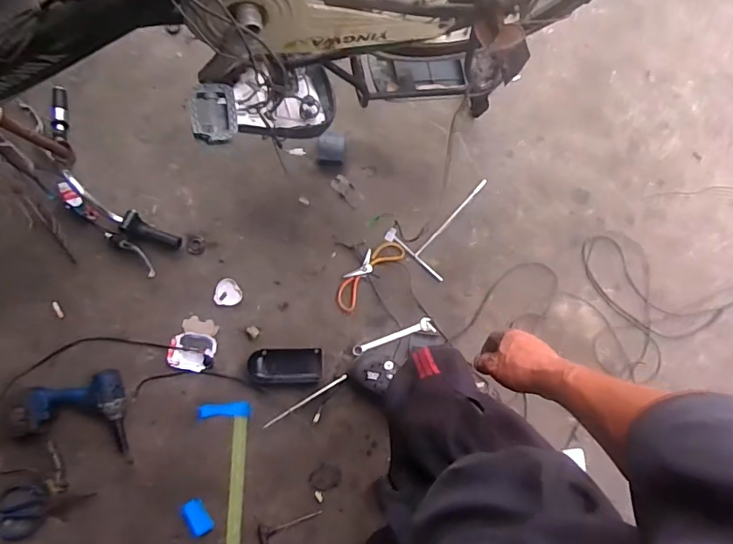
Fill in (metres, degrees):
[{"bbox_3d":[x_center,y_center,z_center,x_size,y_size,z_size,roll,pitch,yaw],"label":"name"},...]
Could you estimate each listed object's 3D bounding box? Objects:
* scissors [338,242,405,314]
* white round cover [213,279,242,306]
[{"bbox_3d":[0.003,0.002,1.388,0.083,0.009,0.243,43,83,8],"label":"scissors"},{"bbox_3d":[-0.379,0.056,1.360,0.074,0.005,0.075,0,79,0],"label":"white round cover"}]

